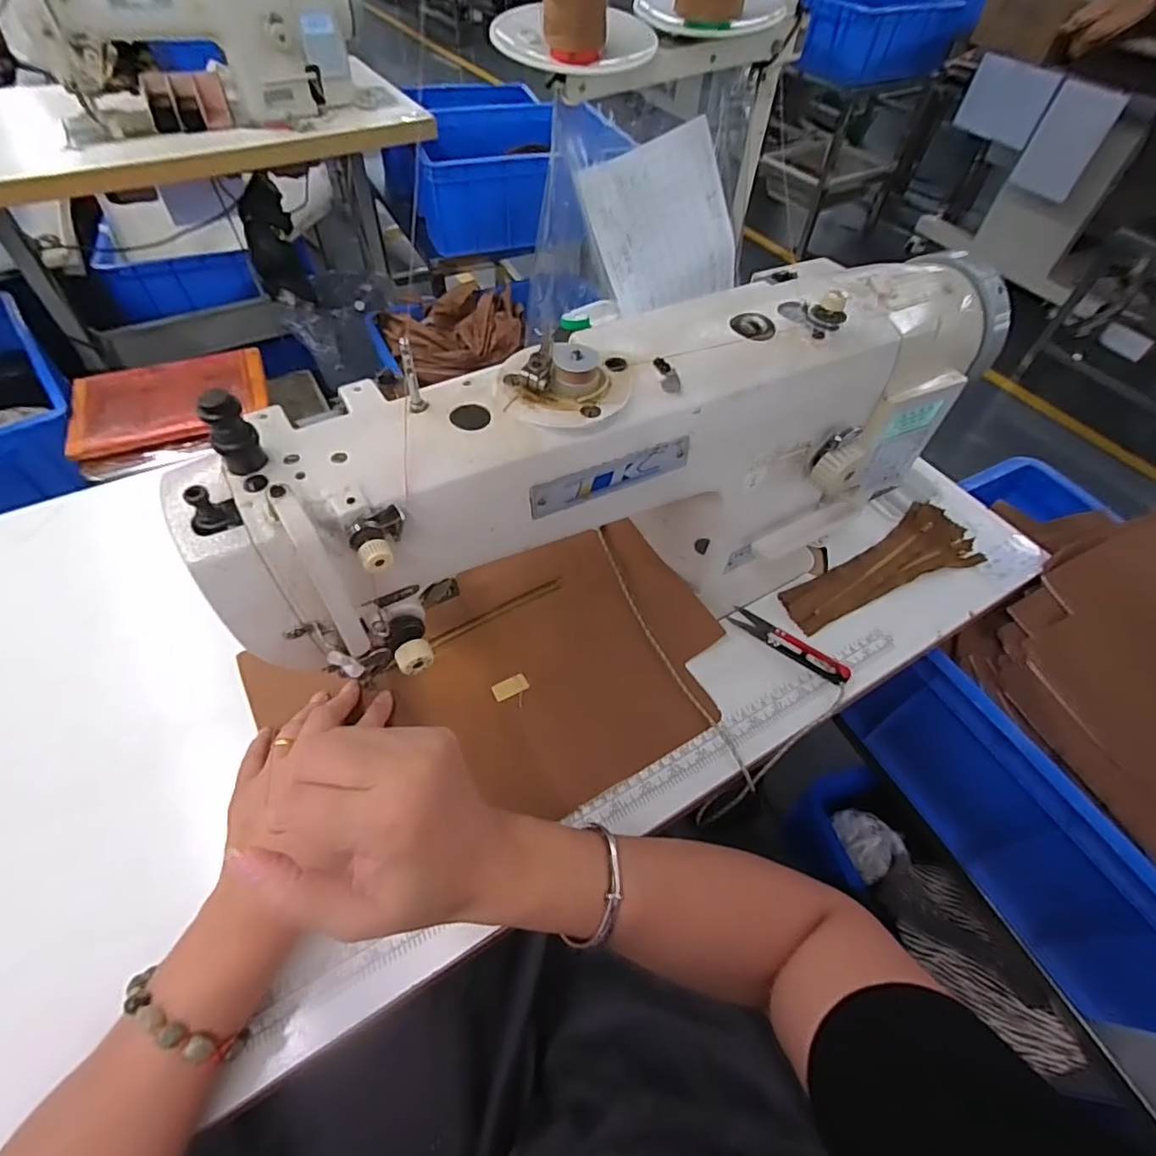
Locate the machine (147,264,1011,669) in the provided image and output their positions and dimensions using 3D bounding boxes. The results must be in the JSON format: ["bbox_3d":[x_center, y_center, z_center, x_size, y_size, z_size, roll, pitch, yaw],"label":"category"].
[{"bbox_3d":[0.056,-0.076,0.416,0.545,0.226,0.138,-23,61,-18],"label":"machine"}]

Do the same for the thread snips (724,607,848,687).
[{"bbox_3d":[0.180,0.055,0.491,0.103,0.012,0.022,34,61,17],"label":"thread snips"}]

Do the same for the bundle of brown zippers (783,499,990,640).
[{"bbox_3d":[0.284,-0.010,0.542,0.211,0.013,0.071,-23,61,-18],"label":"bundle of brown zippers"}]

